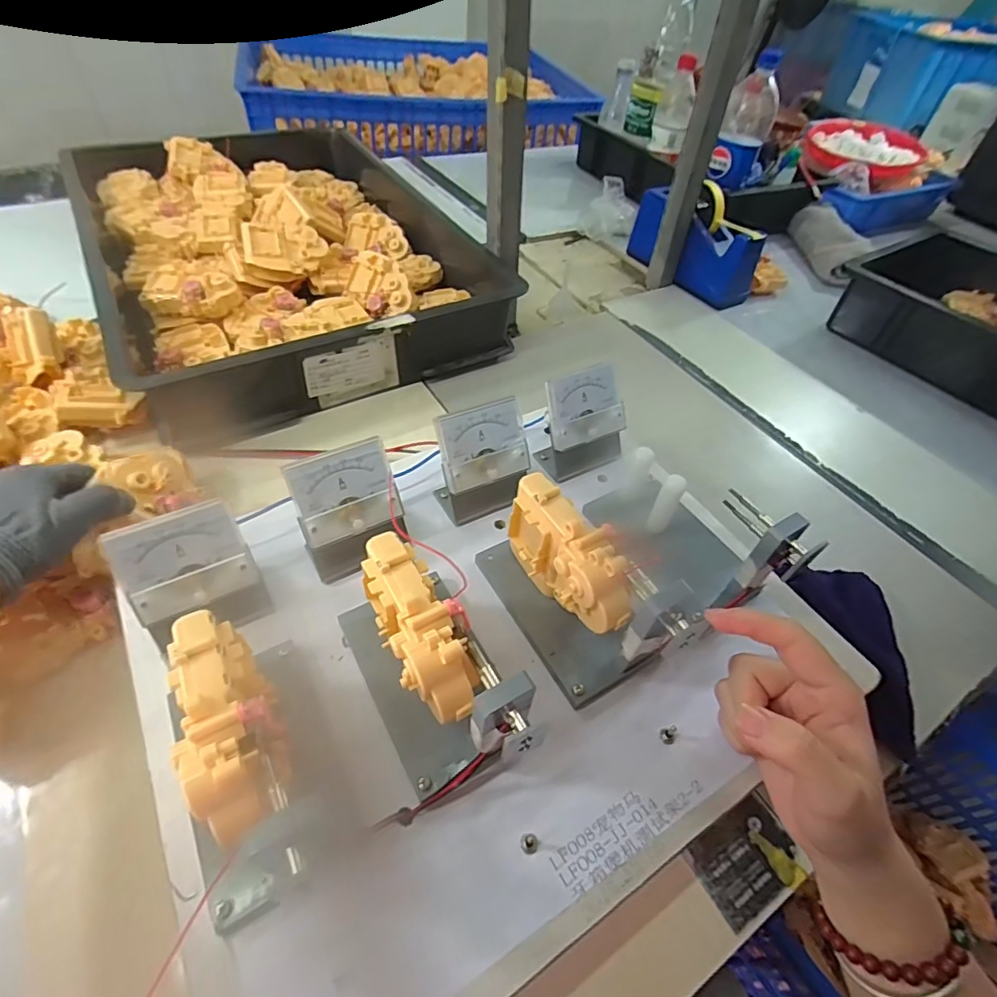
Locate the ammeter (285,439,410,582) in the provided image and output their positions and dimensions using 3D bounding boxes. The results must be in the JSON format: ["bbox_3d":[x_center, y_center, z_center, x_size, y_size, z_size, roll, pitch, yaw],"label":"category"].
[{"bbox_3d":[-0.097,0.010,0.348,0.063,0.075,0.044,-16,53,-19],"label":"ammeter"}]

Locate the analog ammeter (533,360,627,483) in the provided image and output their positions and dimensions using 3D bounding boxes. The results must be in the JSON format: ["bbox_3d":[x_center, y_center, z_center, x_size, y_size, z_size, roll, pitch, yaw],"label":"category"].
[{"bbox_3d":[0.069,-0.057,0.422,0.069,0.072,0.051,-25,56,-25],"label":"analog ammeter"}]

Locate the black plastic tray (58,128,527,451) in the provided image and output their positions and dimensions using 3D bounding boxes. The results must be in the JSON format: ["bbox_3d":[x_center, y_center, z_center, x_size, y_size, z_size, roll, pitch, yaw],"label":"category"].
[{"bbox_3d":[-0.285,-0.323,0.710,0.437,0.117,0.578,-23,56,-24],"label":"black plastic tray"}]

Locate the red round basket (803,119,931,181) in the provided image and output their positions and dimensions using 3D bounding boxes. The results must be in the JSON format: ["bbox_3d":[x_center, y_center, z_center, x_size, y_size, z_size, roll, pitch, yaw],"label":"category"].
[{"bbox_3d":[0.805,-0.775,1.166,0.247,0.060,0.284,27,52,18],"label":"red round basket"}]

